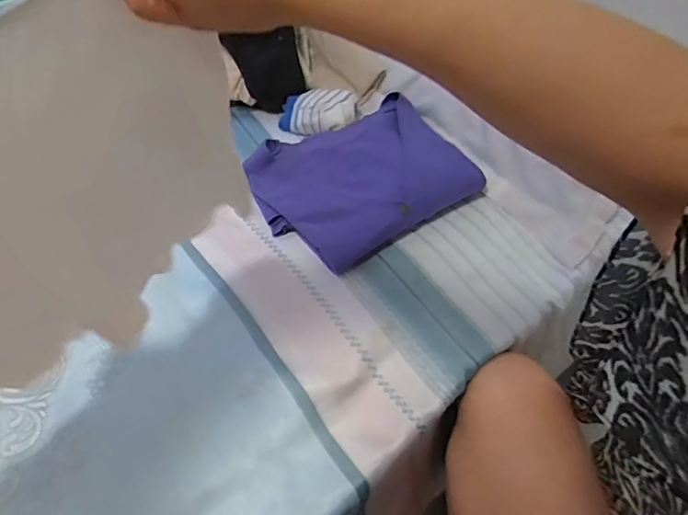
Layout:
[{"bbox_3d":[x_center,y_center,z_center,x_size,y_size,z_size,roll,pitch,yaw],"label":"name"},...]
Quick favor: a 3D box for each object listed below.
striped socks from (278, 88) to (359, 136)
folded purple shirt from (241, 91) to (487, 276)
[{"bbox_3d":[-0.034,-0.198,0.736,0.106,0.035,0.070,-2,50,1],"label":"striped socks"},{"bbox_3d":[0.020,-0.096,0.651,0.238,0.052,0.190,-28,54,-19],"label":"folded purple shirt"}]

